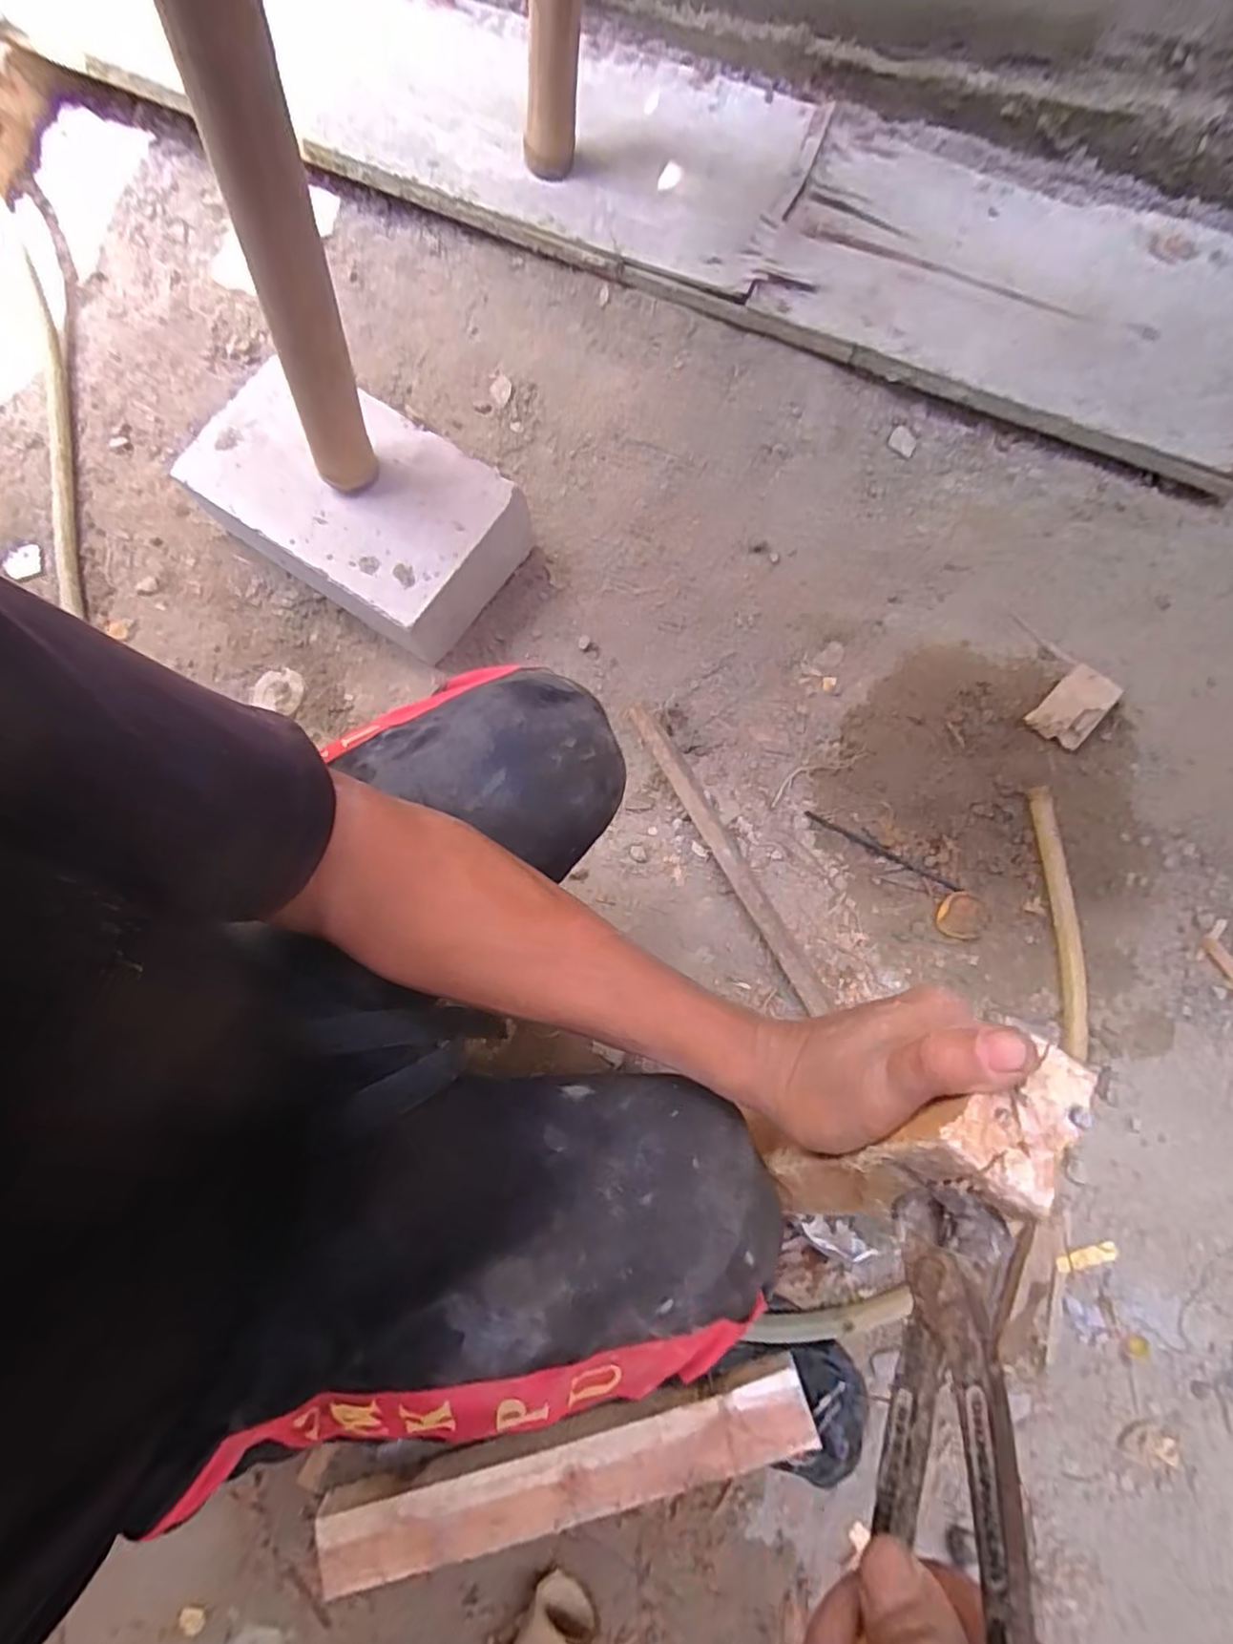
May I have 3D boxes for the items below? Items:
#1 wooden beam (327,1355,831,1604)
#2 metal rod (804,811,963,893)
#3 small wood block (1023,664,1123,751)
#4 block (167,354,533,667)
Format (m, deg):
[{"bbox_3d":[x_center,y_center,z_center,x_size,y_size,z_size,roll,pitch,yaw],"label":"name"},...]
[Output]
[{"bbox_3d":[-0.039,0.540,0.547,0.402,0.043,0.066,-14,76,-3],"label":"wooden beam"},{"bbox_3d":[0.281,0.031,0.694,0.172,0.004,0.009,28,78,7],"label":"metal rod"},{"bbox_3d":[0.502,-0.126,0.720,0.058,0.022,0.090,43,80,10],"label":"small wood block"},{"bbox_3d":[-0.291,-0.351,0.735,0.339,0.100,0.196,31,78,8],"label":"block"}]

